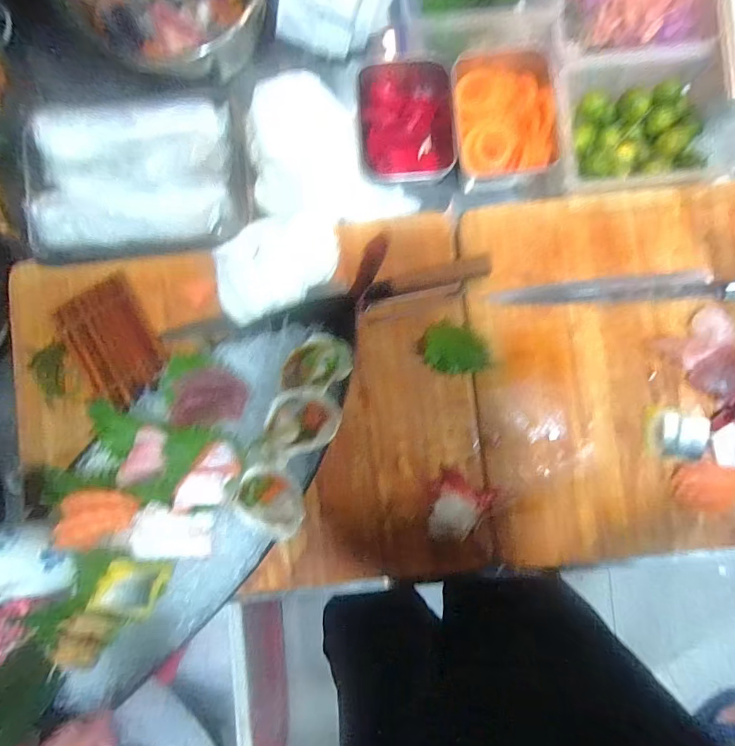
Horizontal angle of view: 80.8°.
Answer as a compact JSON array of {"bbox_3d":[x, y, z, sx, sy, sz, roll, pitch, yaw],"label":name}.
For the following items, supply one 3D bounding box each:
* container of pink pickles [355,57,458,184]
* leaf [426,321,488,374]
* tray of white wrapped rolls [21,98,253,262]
[{"bbox_3d":[0.046,-0.287,0.495,0.113,0.050,0.139,-2,87,2],"label":"container of pink pickles"},{"bbox_3d":[0.094,-0.024,0.455,0.068,0.004,0.052,16,90,2],"label":"leaf"},{"bbox_3d":[-0.260,-0.218,0.478,0.250,0.040,0.170,-9,87,2],"label":"tray of white wrapped rolls"}]

